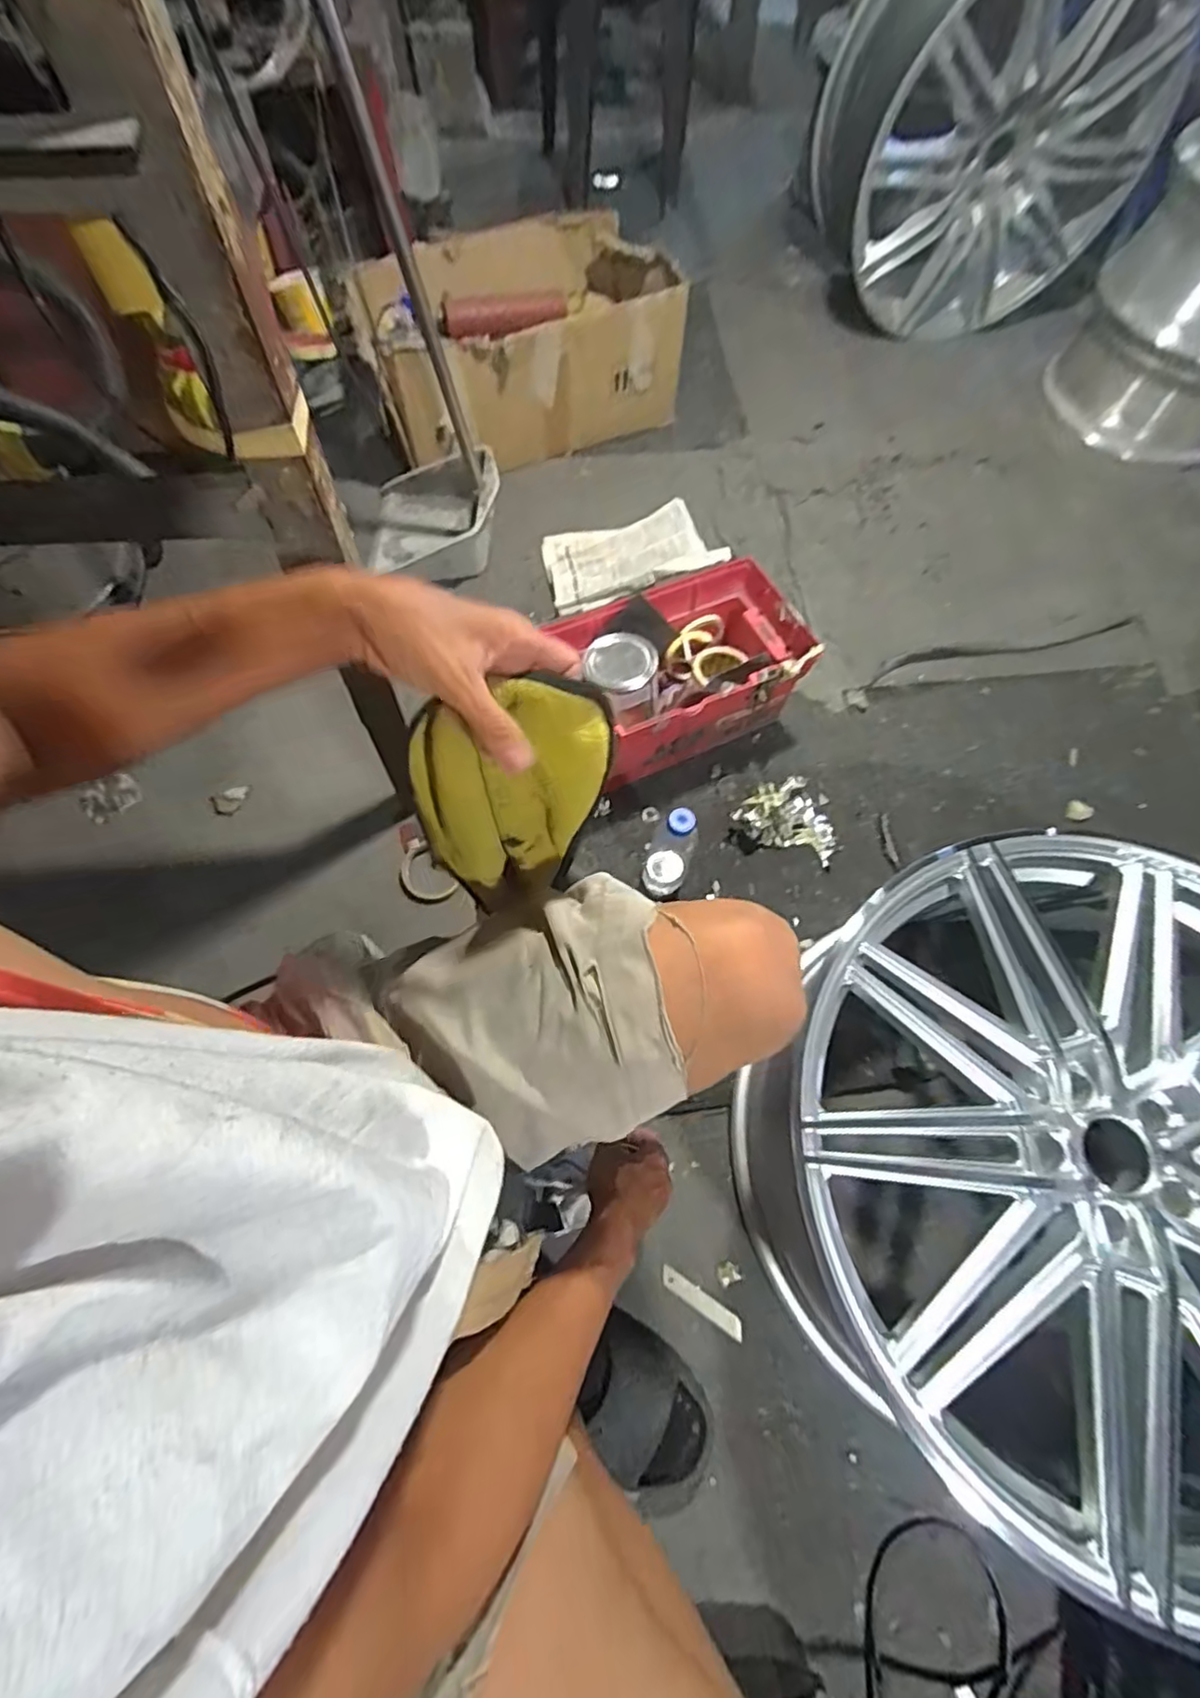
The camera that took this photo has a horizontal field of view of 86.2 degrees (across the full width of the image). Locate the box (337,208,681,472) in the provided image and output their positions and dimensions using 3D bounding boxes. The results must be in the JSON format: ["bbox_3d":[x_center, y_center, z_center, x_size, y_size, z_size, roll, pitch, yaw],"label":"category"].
[{"bbox_3d":[-0.159,-0.945,1.210,0.533,0.224,0.383,-22,68,-10],"label":"box"}]

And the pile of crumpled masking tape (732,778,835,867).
[{"bbox_3d":[0.269,-0.034,0.909,0.128,0.057,0.120,0,66,-1],"label":"pile of crumpled masking tape"}]

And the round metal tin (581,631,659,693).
[{"bbox_3d":[0.028,-0.262,0.886,0.100,0.022,0.103,0,66,-1],"label":"round metal tin"}]

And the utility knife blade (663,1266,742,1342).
[{"bbox_3d":[0.111,0.496,0.702,0.099,0.004,0.019,29,73,19],"label":"utility knife blade"}]

